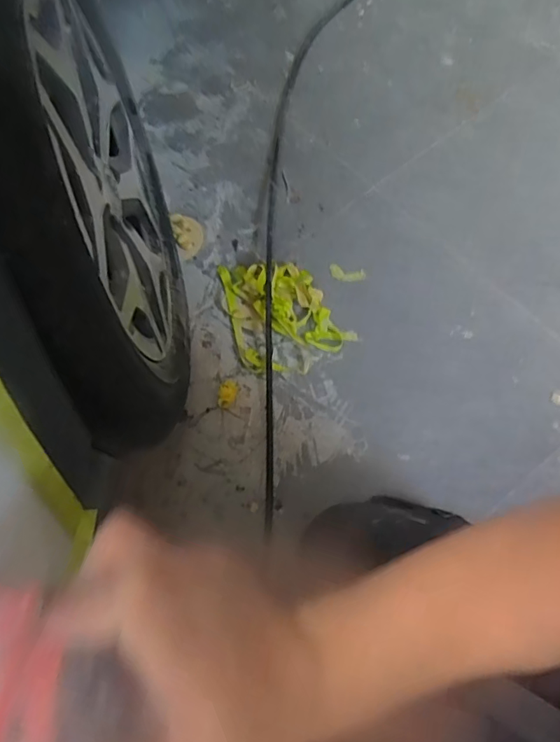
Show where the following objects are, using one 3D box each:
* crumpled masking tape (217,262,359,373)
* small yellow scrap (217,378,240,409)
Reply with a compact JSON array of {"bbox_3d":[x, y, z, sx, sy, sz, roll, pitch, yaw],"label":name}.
[{"bbox_3d":[-0.010,-0.116,0.932,0.182,0.038,0.253,-29,67,-10],"label":"crumpled masking tape"},{"bbox_3d":[-0.088,0.039,0.873,0.030,0.025,0.049,7,66,7],"label":"small yellow scrap"}]

